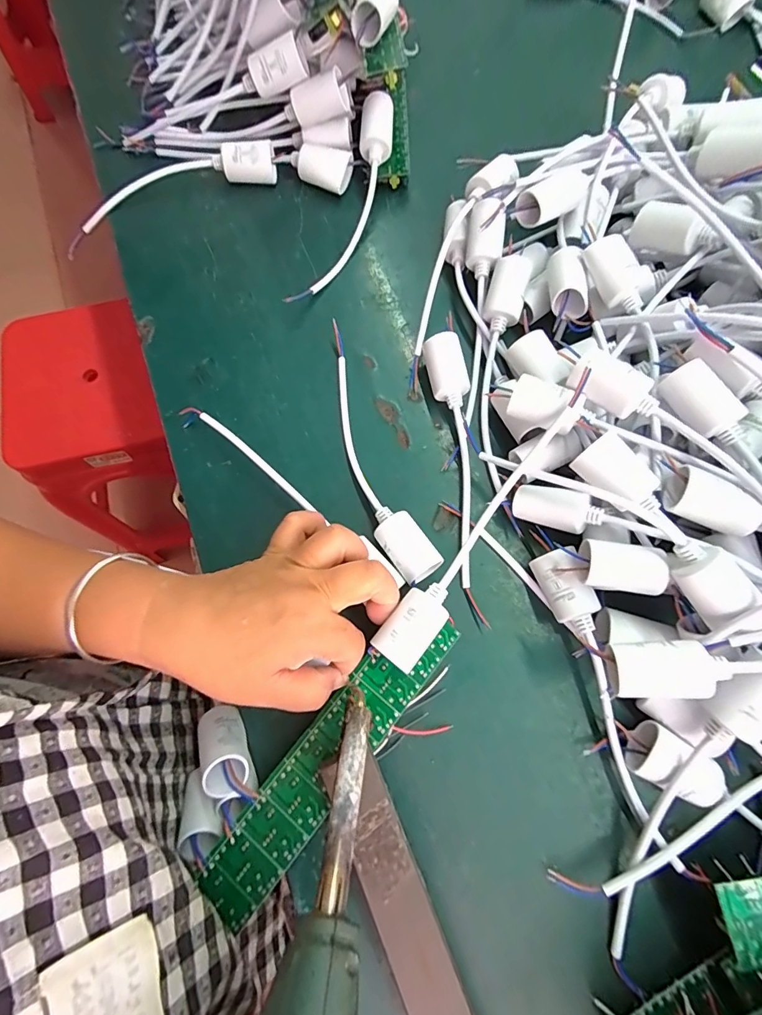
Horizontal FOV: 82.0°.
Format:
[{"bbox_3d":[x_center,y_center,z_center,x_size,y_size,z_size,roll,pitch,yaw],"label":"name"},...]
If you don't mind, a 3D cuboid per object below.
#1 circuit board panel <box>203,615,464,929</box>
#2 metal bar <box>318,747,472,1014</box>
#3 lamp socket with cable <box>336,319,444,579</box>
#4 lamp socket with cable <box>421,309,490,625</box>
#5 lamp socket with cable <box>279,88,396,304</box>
[{"bbox_3d":[-0.026,0.145,0.261,0.041,0.004,0.195,42,77,11],"label":"circuit board panel"},{"bbox_3d":[0.021,0.239,0.234,0.032,0.018,0.205,-22,78,-11],"label":"metal bar"},{"bbox_3d":[-0.011,-0.043,0.319,0.033,0.028,0.206,-21,75,-4],"label":"lamp socket with cable"},{"bbox_3d":[0.059,-0.030,0.313,0.029,0.030,0.214,-8,75,-1],"label":"lamp socket with cable"},{"bbox_3d":[-0.028,-0.253,0.366,0.031,0.029,0.196,19,88,7],"label":"lamp socket with cable"}]

